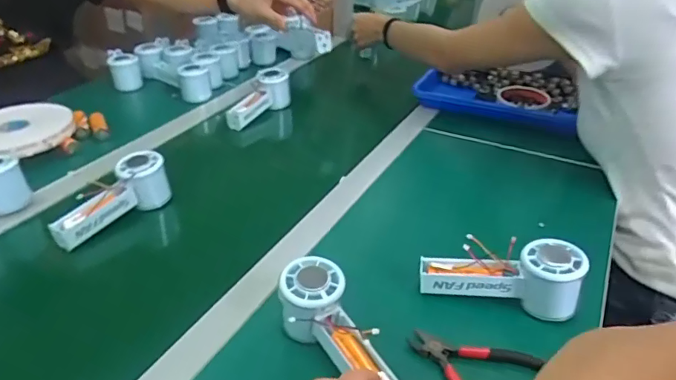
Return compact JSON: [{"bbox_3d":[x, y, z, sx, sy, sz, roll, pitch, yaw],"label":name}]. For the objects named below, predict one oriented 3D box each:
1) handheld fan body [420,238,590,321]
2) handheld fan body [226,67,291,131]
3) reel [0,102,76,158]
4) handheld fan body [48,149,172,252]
[{"bbox_3d":[0.159,0.078,0.493,0.145,0.056,0.048,10,34,16],"label":"handheld fan body"},{"bbox_3d":[-0.137,-0.156,0.886,0.047,0.059,0.152,16,48,24],"label":"handheld fan body"},{"bbox_3d":[-0.487,-0.088,0.761,0.157,0.029,0.147,0,32,0],"label":"reel"},{"bbox_3d":[-0.274,0.020,0.615,0.050,0.080,0.142,15,35,22],"label":"handheld fan body"}]

